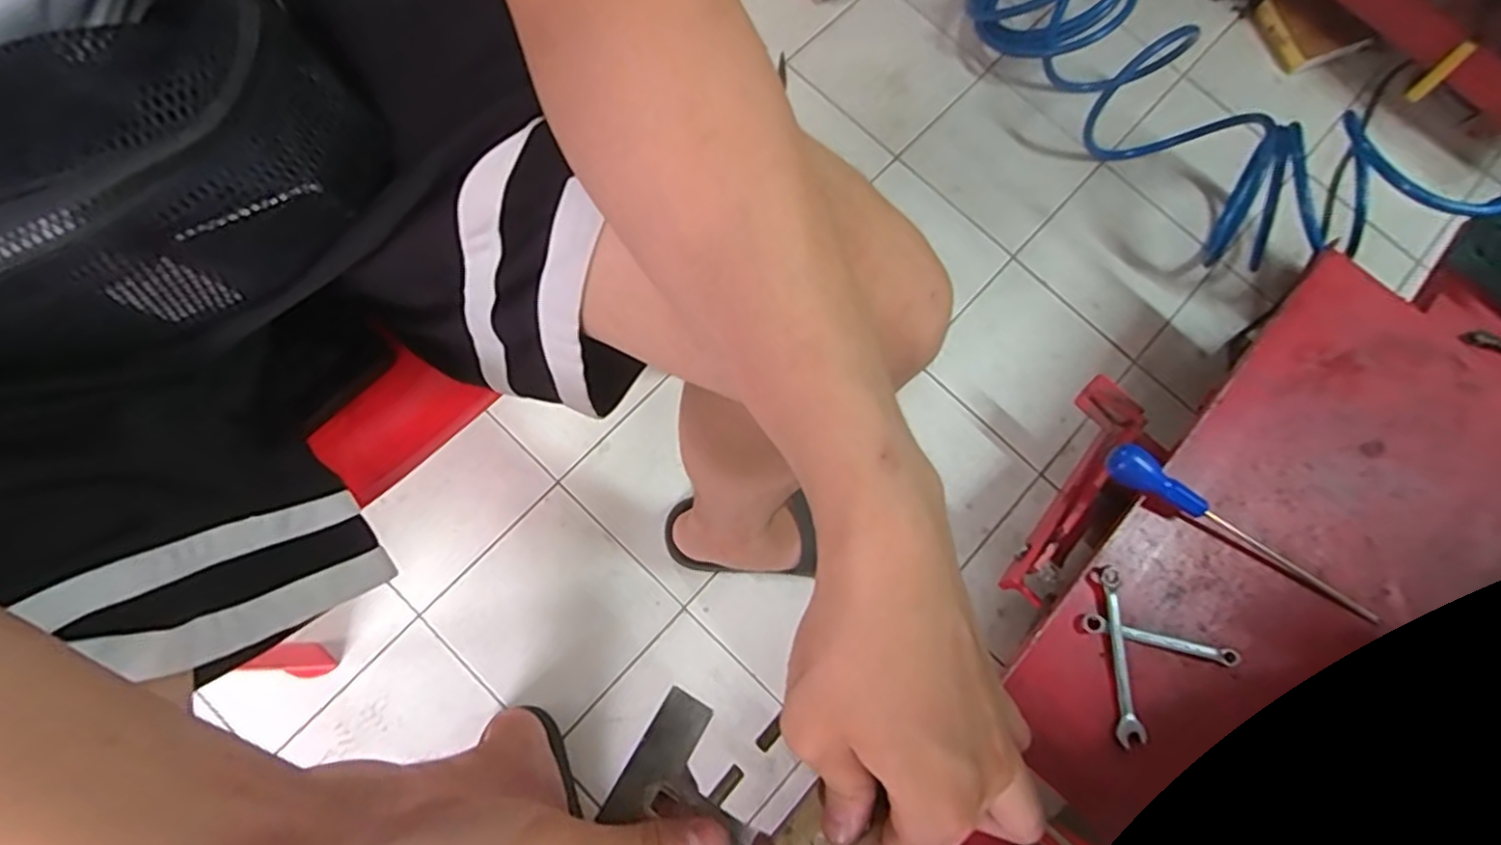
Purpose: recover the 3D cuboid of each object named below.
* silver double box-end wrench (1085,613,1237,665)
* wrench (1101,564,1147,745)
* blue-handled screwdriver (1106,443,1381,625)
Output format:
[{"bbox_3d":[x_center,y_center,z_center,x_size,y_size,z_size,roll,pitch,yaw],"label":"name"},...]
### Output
[{"bbox_3d":[0.353,0.187,0.596,0.131,0.006,0.016,14,76,-1],"label":"silver double box-end wrench"},{"bbox_3d":[0.317,0.198,0.591,0.023,0.012,0.143,3,76,-3],"label":"wrench"},{"bbox_3d":[0.434,0.096,0.608,0.260,0.038,0.028,31,76,3],"label":"blue-handled screwdriver"}]

